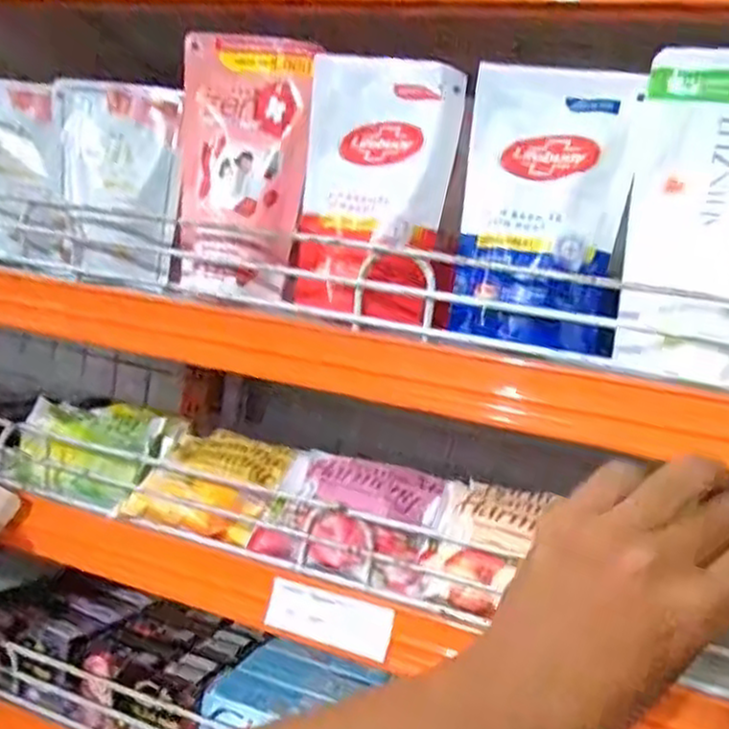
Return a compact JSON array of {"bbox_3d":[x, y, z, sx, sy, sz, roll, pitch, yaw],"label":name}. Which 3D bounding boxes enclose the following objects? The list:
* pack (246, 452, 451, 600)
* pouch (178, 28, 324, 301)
[{"bbox_3d":[-0.004,0.092,0.463,0.108,0.053,0.064,10,8,16],"label":"pack"},{"bbox_3d":[-0.072,-0.116,0.453,0.078,0.149,0.029,10,5,14],"label":"pouch"}]

